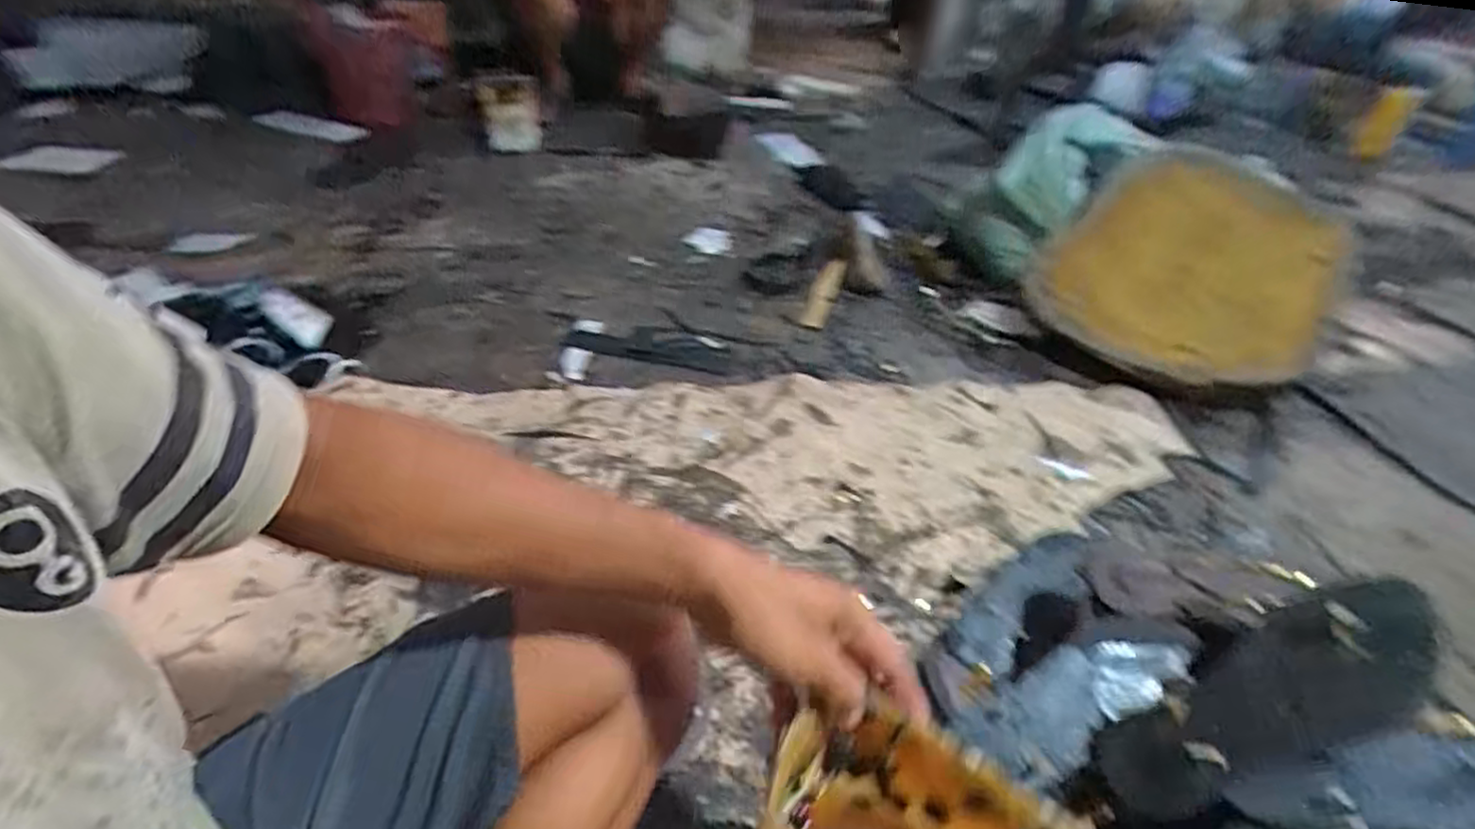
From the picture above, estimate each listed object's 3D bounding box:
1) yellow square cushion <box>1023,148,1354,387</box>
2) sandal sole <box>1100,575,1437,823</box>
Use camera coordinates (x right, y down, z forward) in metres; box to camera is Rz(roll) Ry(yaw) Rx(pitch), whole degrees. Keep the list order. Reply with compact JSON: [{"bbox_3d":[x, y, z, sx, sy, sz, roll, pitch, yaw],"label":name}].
[{"bbox_3d":[0.741,-0.225,1.152,0.430,0.335,0.050,28,15,2],"label":"yellow square cushion"},{"bbox_3d":[0.360,0.194,0.493,0.227,0.033,0.093,-37,27,16],"label":"sandal sole"}]

